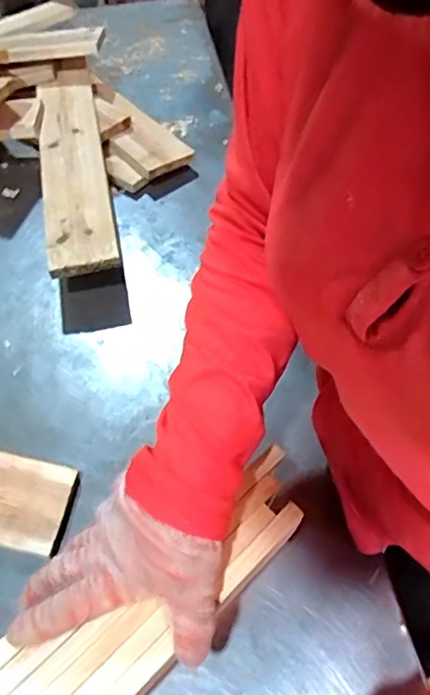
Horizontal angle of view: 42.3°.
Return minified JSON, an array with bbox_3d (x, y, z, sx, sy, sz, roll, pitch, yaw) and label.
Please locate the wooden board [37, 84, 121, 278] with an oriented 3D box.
[{"bbox_3d":[-0.181,-0.233,0.707,0.080,0.020,0.361,-11,56,-7],"label":"wooden board"}]

